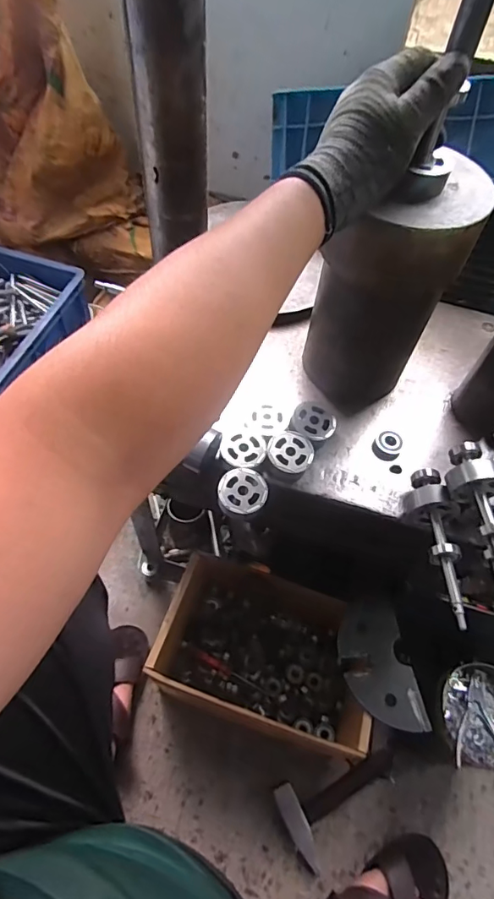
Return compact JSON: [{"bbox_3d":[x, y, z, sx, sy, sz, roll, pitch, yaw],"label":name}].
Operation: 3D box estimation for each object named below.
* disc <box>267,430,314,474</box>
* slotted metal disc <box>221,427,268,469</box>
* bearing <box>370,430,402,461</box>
[{"bbox_3d":[0.049,0.006,0.545,0.050,0.024,0.051,2,58,-3],"label":"disc"},{"bbox_3d":[-0.002,-0.003,0.540,0.048,0.008,0.053,13,58,4],"label":"slotted metal disc"},{"bbox_3d":[0.168,-0.004,0.572,0.033,0.019,0.031,2,58,-3],"label":"bearing"}]

